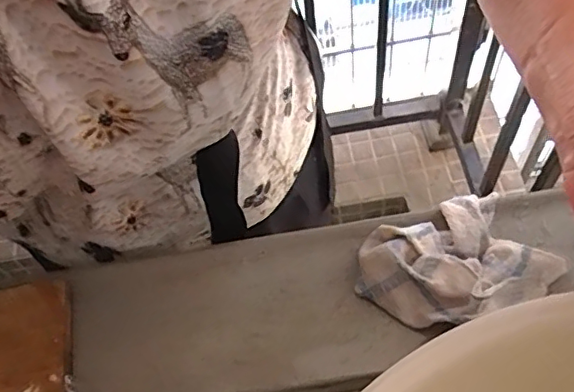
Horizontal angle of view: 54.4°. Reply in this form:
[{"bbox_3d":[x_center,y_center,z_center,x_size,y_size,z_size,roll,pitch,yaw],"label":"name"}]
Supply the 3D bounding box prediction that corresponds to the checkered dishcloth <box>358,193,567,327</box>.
[{"bbox_3d":[0.120,0.049,0.403,0.134,0.033,0.094,-24,61,-6],"label":"checkered dishcloth"}]

